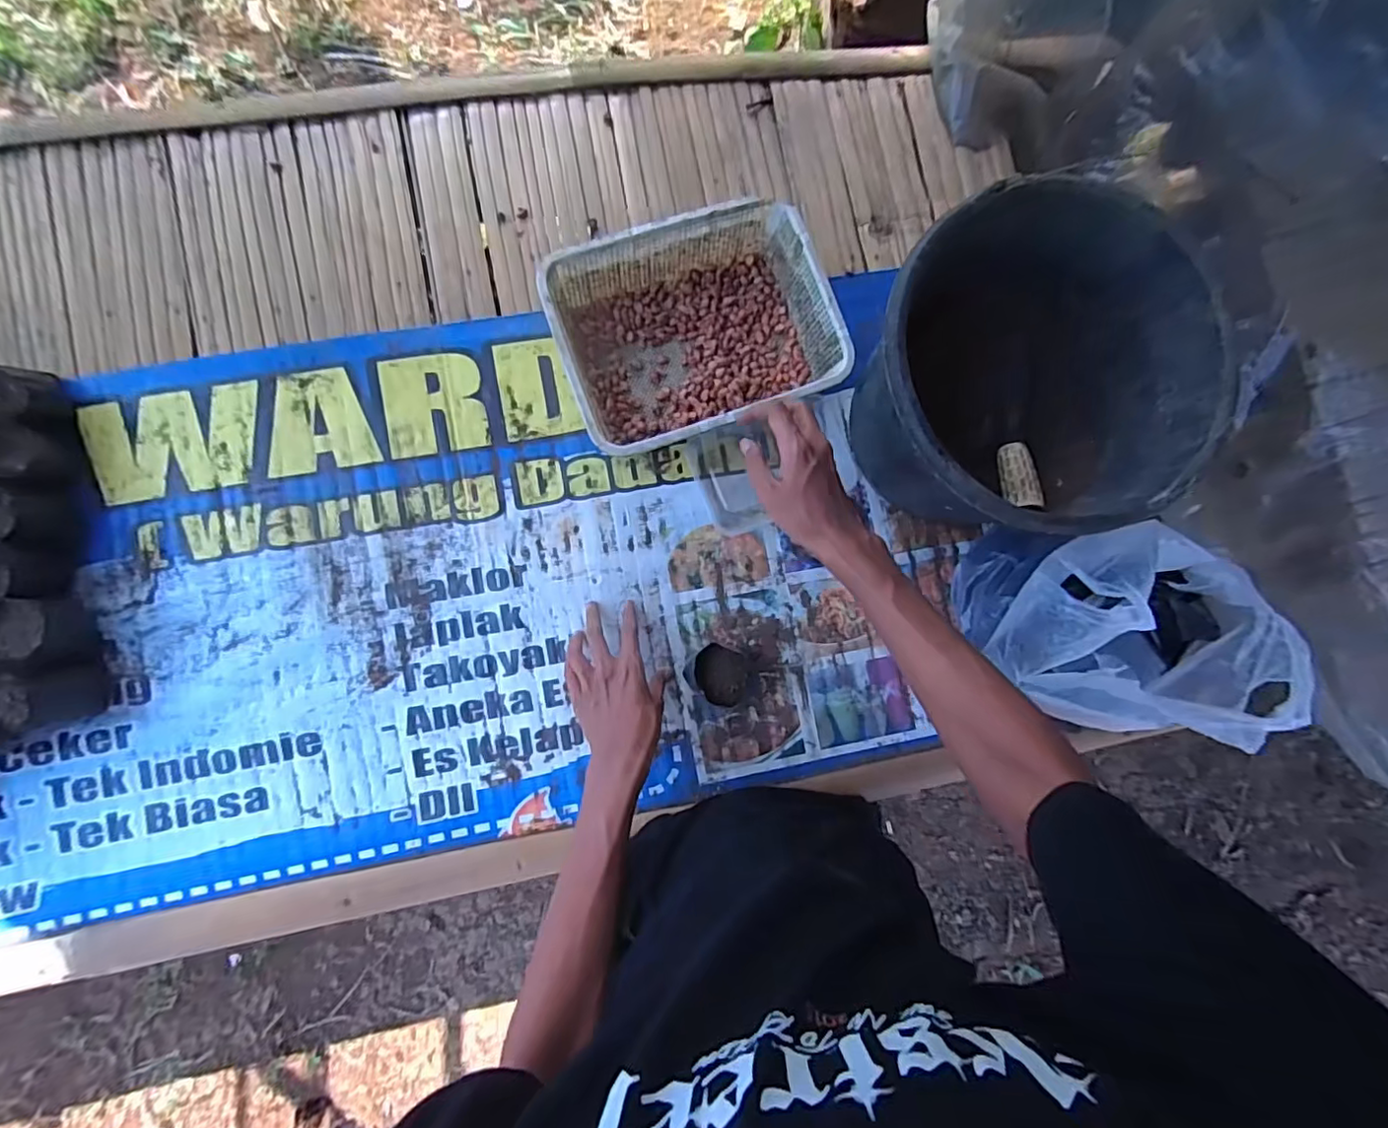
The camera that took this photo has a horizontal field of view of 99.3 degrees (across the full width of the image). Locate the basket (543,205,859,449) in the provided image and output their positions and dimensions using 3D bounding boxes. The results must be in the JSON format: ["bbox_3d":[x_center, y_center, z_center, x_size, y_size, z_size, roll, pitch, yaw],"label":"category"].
[{"bbox_3d":[0.000,-0.245,0.628,0.275,0.077,0.213,-20,88,-7],"label":"basket"}]

